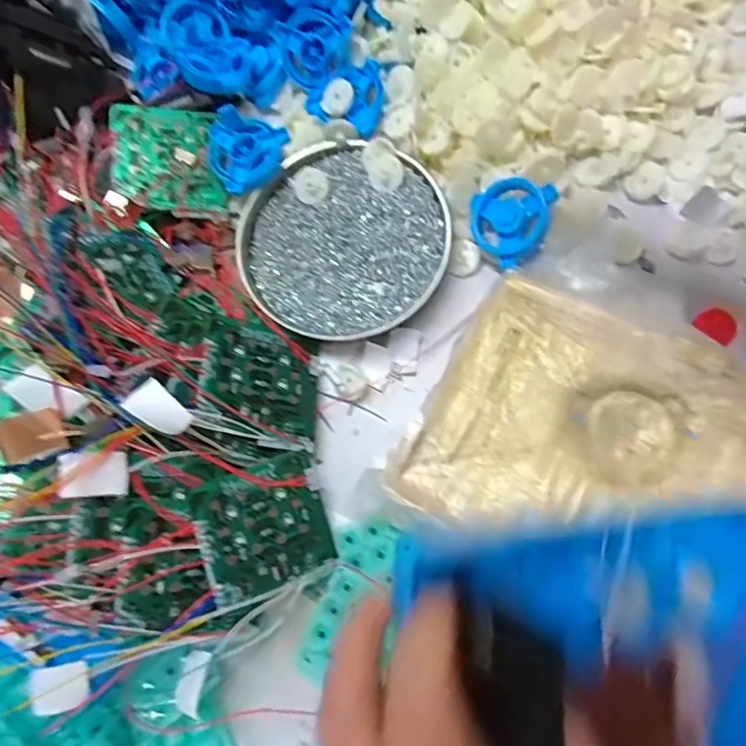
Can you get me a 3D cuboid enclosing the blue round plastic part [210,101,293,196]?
[{"bbox_3d":[-0.090,-0.149,0.386,0.054,0.024,0.050,-2,76,7],"label":"blue round plastic part"}]

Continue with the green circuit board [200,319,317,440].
[{"bbox_3d":[-0.064,0.002,0.346,0.073,0.004,0.057,23,64,-25],"label":"green circuit board"}]

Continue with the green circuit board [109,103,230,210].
[{"bbox_3d":[-0.141,-0.147,0.392,0.070,0.007,0.072,-8,88,-14],"label":"green circuit board"}]

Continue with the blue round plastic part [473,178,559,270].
[{"bbox_3d":[0.085,-0.095,0.364,0.052,0.020,0.052,-1,87,29],"label":"blue round plastic part"}]

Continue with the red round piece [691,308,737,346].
[{"bbox_3d":[0.207,-0.029,0.345,0.022,0.006,0.022,-2,76,7],"label":"red round piece"}]

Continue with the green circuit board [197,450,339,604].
[{"bbox_3d":[-0.058,0.085,0.321,0.072,0.004,0.063,-15,89,-30],"label":"green circuit board"}]

